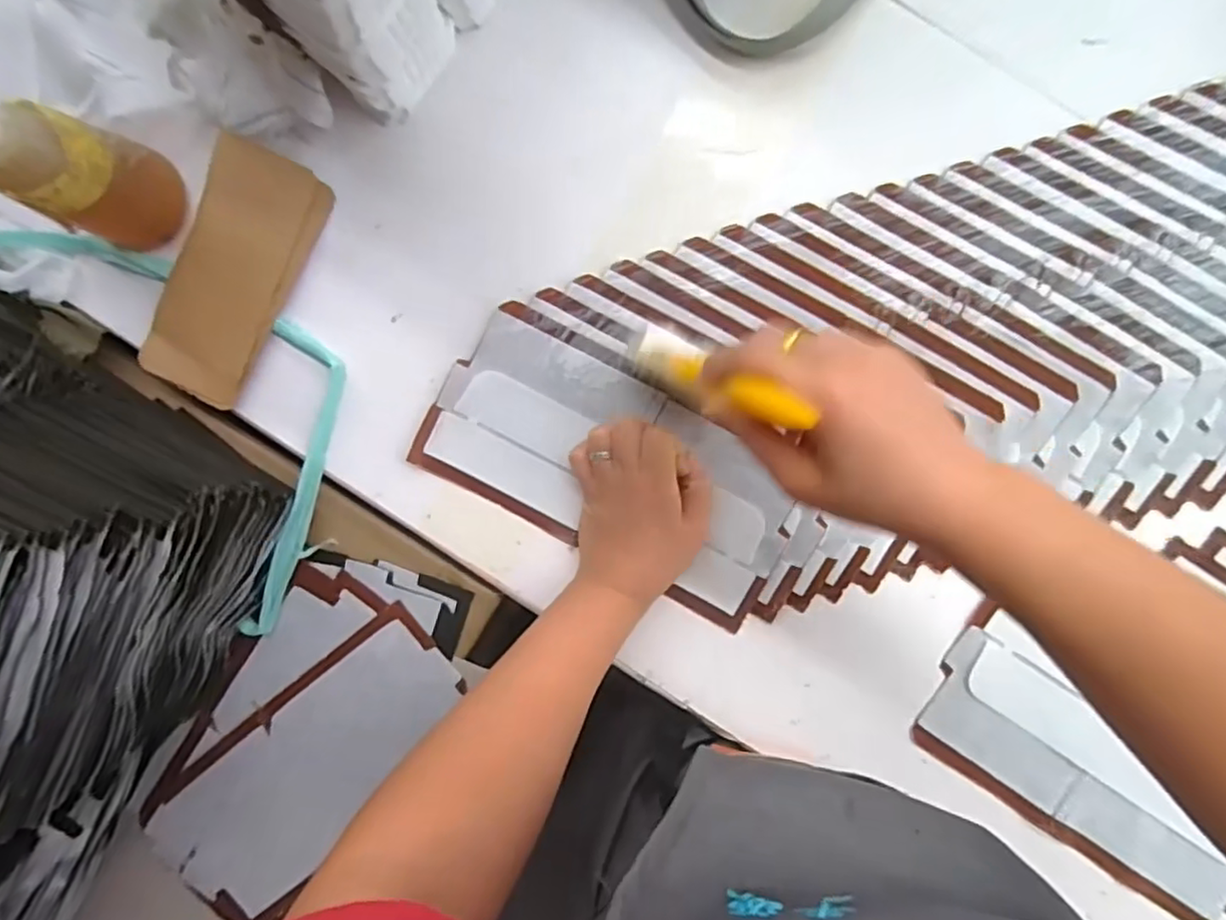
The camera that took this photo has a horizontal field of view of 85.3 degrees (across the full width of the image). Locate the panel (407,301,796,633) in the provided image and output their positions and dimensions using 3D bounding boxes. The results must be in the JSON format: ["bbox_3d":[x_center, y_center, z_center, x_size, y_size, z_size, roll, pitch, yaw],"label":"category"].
[{"bbox_3d":[0.000,0.004,0.436,0.241,0.010,0.121,28,98,1],"label":"panel"}]

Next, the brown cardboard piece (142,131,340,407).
[{"bbox_3d":[-0.249,-0.121,0.434,0.074,0.010,0.162,28,95,1],"label":"brown cardboard piece"}]

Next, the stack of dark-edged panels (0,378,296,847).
[{"bbox_3d":[-0.321,0.076,0.374,0.144,0.200,0.224,26,95,1],"label":"stack of dark-edged panels"}]

